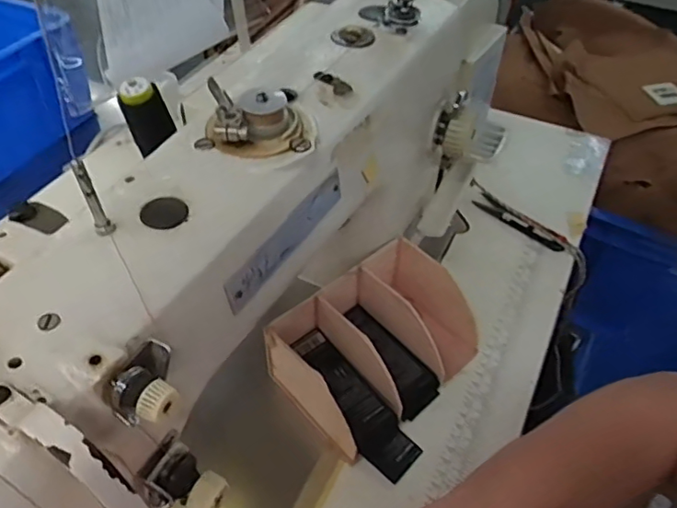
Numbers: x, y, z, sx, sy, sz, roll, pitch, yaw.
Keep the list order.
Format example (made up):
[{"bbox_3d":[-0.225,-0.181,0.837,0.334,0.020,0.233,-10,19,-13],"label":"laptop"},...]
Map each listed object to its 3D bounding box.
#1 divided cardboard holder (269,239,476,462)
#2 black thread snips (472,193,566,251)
[{"bbox_3d":[0.028,0.065,0.435,0.154,0.070,0.112,-33,56,-27],"label":"divided cardboard holder"},{"bbox_3d":[0.179,-0.033,0.549,0.016,0.014,0.096,-35,57,-28],"label":"black thread snips"}]

